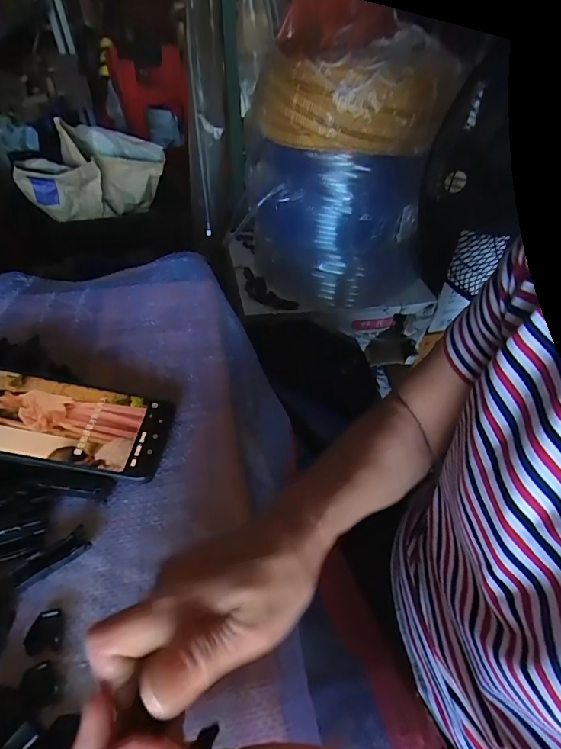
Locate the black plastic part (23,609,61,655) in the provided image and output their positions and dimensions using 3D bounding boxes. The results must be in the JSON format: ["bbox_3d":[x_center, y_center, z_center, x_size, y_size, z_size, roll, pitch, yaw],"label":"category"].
[{"bbox_3d":[-0.146,0.158,0.261,0.017,0.007,0.023,-10,47,-11],"label":"black plastic part"}]

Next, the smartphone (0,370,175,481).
[{"bbox_3d":[-0.174,0.039,0.345,0.159,0.005,0.075,11,50,-7],"label":"smartphone"}]

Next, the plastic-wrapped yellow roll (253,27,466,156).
[{"bbox_3d":[0.116,-0.509,0.741,0.292,0.150,0.291,1,45,-1],"label":"plastic-wrapped yellow roll"}]

